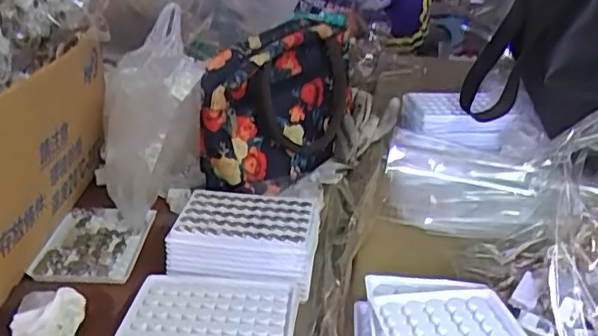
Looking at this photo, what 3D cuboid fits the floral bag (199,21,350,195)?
[{"bbox_3d":[-0.019,-0.077,0.695,0.118,0.142,0.231,10,26,15],"label":"floral bag"}]

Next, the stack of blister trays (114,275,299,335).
[{"bbox_3d":[-0.069,0.125,0.493,0.130,0.029,0.089,2,22,6],"label":"stack of blister trays"}]

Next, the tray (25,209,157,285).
[{"bbox_3d":[-0.199,0.074,0.603,0.090,0.014,0.120,0,22,0],"label":"tray"}]

